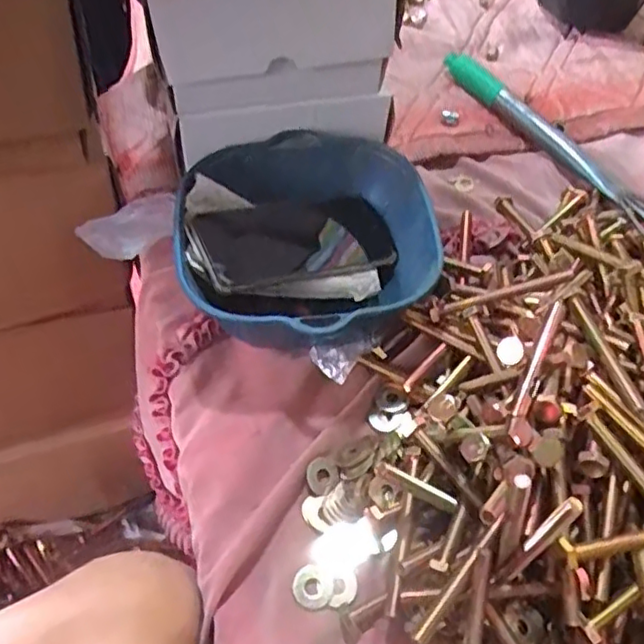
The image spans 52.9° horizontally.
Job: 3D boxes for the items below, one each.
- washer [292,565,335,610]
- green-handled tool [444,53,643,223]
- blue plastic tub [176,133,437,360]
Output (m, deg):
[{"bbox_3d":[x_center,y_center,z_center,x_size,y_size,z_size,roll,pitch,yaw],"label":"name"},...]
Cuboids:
[{"bbox_3d":[-0.005,0.165,0.405,0.025,0.004,0.025,2,54,-3],"label":"washer"},{"bbox_3d":[0.265,-0.195,0.666,0.109,0.038,0.337,-30,62,-24],"label":"green-handled tool"},{"bbox_3d":[-0.017,-0.061,0.513,0.185,0.088,0.197,2,54,-3],"label":"blue plastic tub"}]

